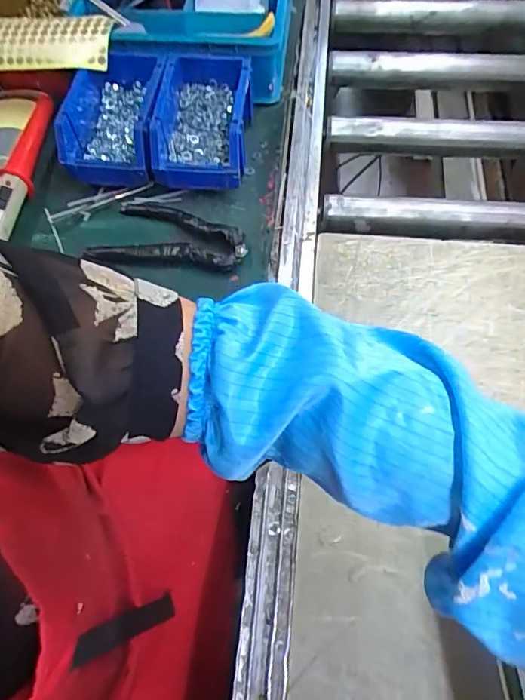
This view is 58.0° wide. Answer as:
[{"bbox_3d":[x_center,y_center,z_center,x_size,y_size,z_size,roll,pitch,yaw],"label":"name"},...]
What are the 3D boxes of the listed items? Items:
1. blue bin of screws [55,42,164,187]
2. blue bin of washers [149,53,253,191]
[{"bbox_3d":[-0.181,-0.283,0.577,0.117,0.061,0.166,-4,63,0],"label":"blue bin of screws"},{"bbox_3d":[-0.070,-0.273,0.566,0.113,0.061,0.164,-2,63,1],"label":"blue bin of washers"}]

